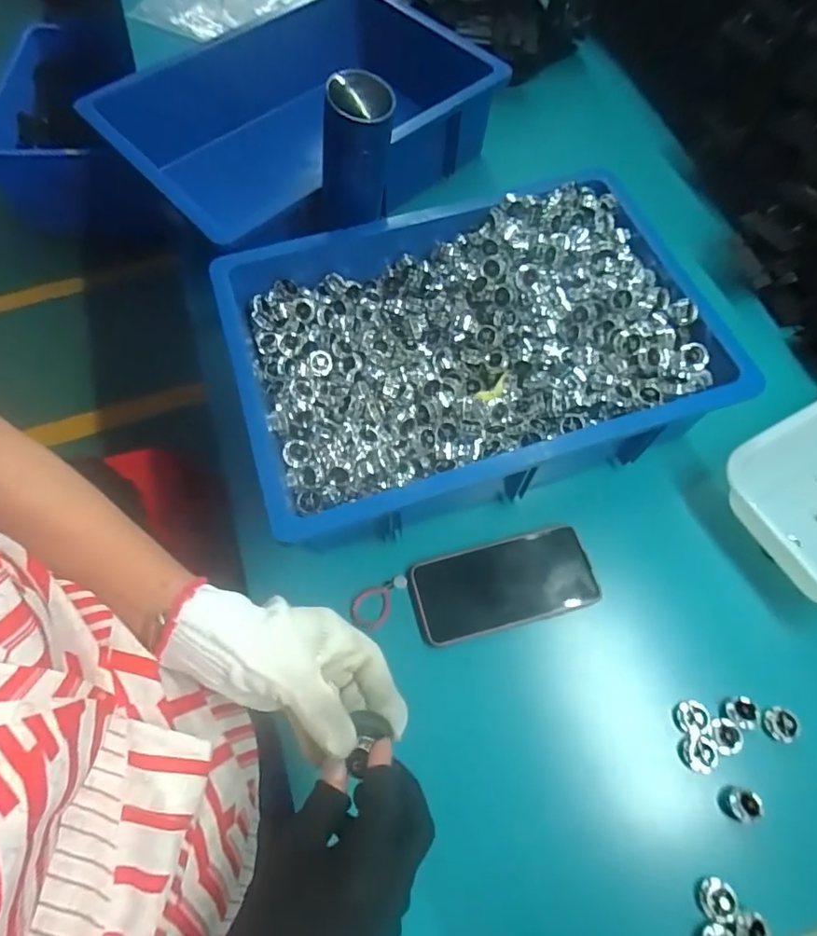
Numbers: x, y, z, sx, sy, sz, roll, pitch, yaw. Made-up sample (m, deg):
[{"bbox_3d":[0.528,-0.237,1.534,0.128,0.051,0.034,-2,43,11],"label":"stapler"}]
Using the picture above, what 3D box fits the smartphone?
[{"bbox_3d":[0.089,0.109,0.509,0.166,0.007,0.079,-13,65,-5],"label":"smartphone"}]

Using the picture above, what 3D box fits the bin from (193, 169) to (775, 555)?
[{"bbox_3d":[0.061,-0.122,0.552,0.444,0.100,0.316,-19,65,-7],"label":"bin"}]

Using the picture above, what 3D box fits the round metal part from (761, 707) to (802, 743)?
[{"bbox_3d":[0.320,0.220,0.466,0.028,0.007,0.027,-1,64,1],"label":"round metal part"}]

